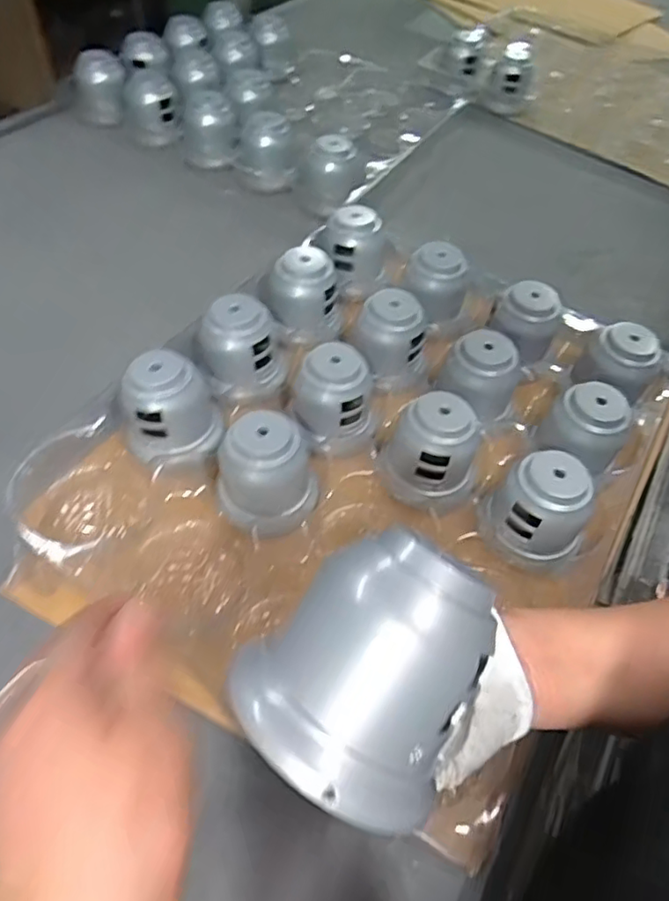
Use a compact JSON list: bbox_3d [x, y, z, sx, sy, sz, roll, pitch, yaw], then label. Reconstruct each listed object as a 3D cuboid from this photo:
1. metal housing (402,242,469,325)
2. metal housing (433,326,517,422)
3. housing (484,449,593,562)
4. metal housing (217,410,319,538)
[{"bbox_3d":[0.116,-0.193,0.670,0.070,0.053,0.072,-11,52,-15],"label":"metal housing"},{"bbox_3d":[0.144,-0.073,0.580,0.064,0.056,0.067,3,49,-4],"label":"metal housing"},{"bbox_3d":[0.171,0.044,0.497,0.062,0.064,0.061,17,50,8],"label":"housing"},{"bbox_3d":[-0.055,0.019,0.496,0.072,0.072,0.073,3,49,-4],"label":"metal housing"}]

